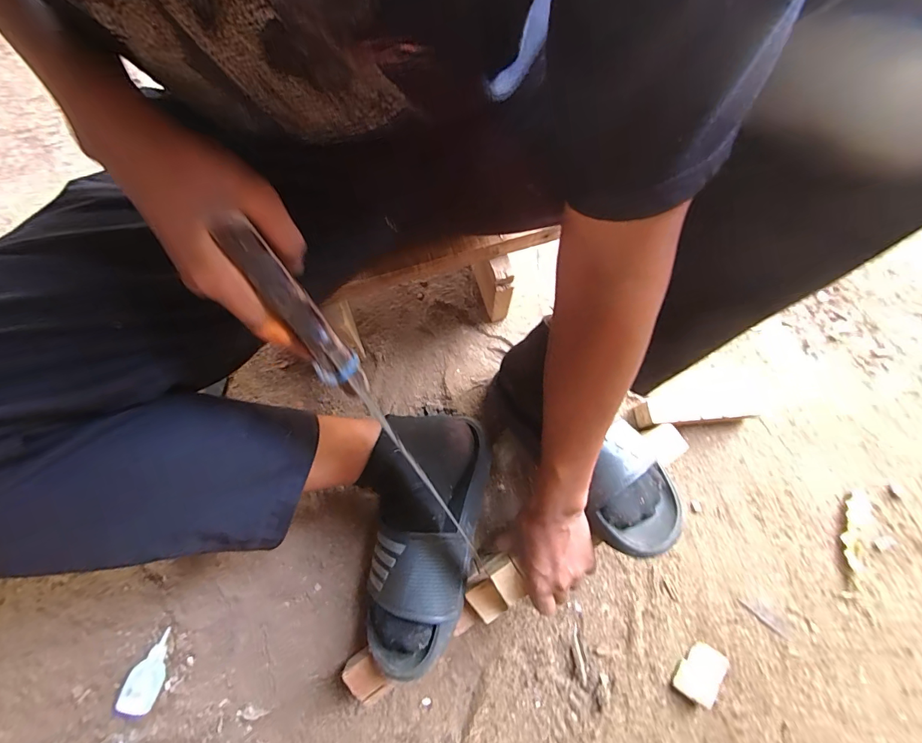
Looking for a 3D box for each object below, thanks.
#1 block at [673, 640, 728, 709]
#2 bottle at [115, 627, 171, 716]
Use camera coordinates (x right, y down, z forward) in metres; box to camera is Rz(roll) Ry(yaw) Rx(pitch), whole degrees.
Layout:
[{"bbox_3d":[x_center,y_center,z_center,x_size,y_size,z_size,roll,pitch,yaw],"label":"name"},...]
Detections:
[{"bbox_3d":[0.272,0.340,0.479,0.045,0.010,0.059,36,72,11],"label":"block"},{"bbox_3d":[-0.351,0.337,0.475,0.035,0.014,0.080,16,74,6],"label":"bottle"}]

